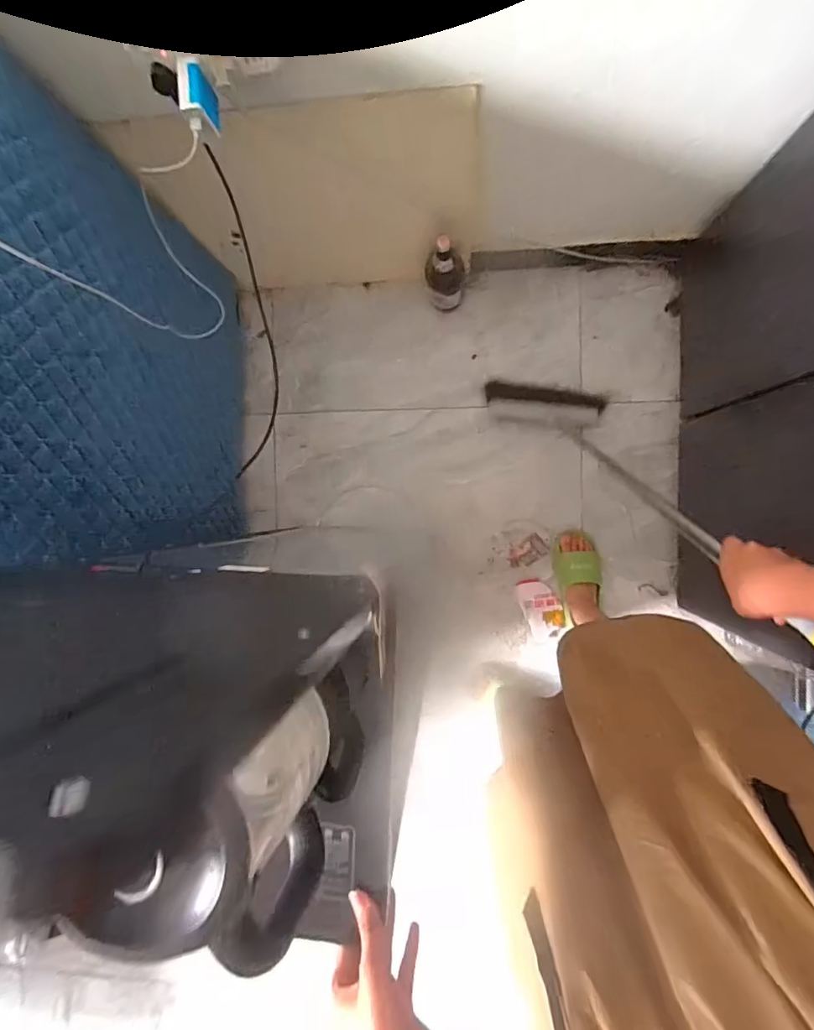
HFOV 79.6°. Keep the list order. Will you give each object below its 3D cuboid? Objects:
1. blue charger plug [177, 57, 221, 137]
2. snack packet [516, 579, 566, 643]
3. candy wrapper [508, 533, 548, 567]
[{"bbox_3d":[-0.277,-0.552,0.648,0.034,0.049,0.065,-6,91,6],"label":"blue charger plug"},{"bbox_3d":[0.364,0.251,1.313,0.097,0.027,0.172,-20,89,6],"label":"snack packet"},{"bbox_3d":[0.326,0.103,1.320,0.107,0.007,0.064,-38,87,6],"label":"candy wrapper"}]

